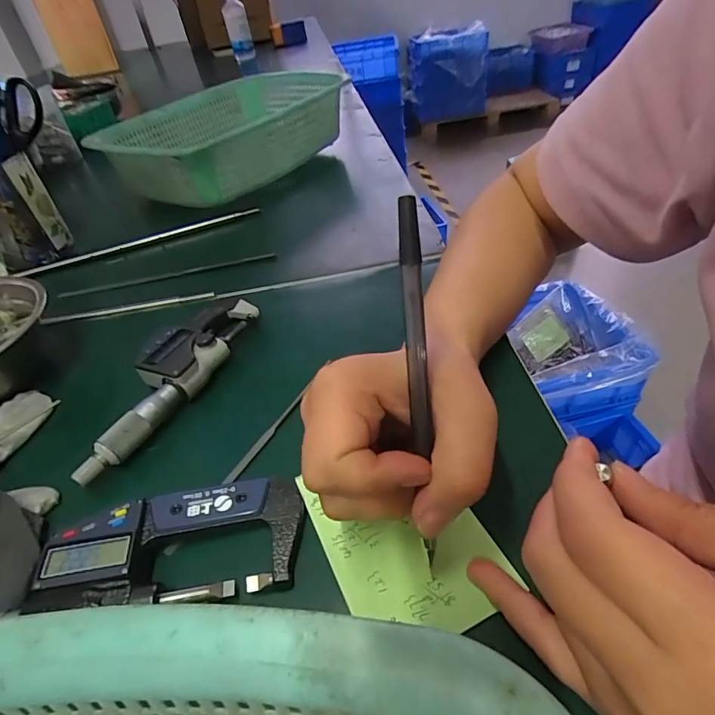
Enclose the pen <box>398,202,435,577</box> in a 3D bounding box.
[{"bbox_3d":[0.024,0.015,0.179,0.008,0.151,0.006,-5,10,1],"label":"pen"}]

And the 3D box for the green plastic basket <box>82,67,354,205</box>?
[{"bbox_3d":[-0.160,-0.277,0.566,0.196,0.078,0.294,22,50,32],"label":"green plastic basket"}]

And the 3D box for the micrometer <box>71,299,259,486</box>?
[{"bbox_3d":[-0.117,0.013,0.285,0.044,0.030,0.148,10,44,21],"label":"micrometer"}]

